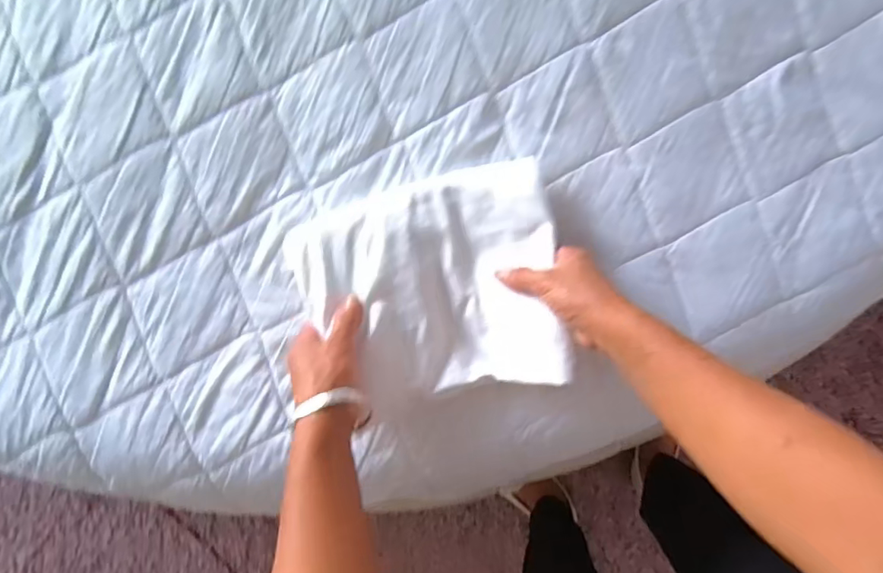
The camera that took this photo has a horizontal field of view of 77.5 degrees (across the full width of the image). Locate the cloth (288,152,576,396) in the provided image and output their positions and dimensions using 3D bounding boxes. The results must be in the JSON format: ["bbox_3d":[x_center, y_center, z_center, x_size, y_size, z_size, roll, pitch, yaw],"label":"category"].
[{"bbox_3d":[-0.012,0.002,0.510,0.235,0.048,0.206,-12,93,0],"label":"cloth"}]

